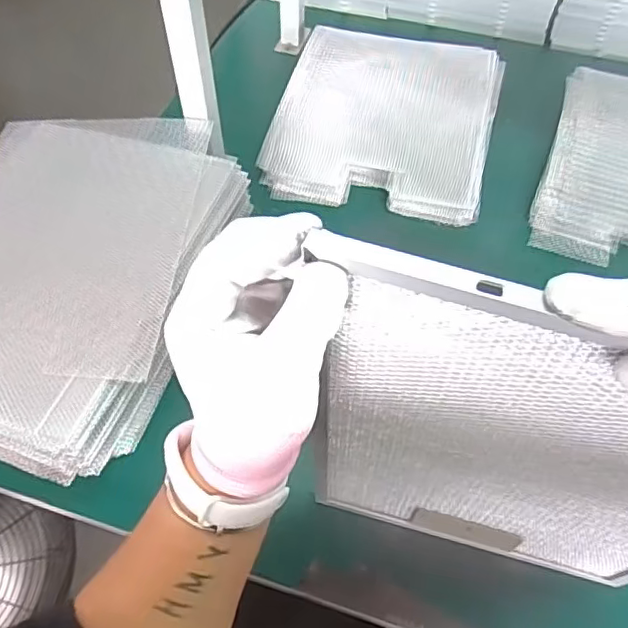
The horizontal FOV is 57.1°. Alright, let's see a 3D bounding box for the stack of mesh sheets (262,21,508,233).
[{"bbox_3d":[0.102,-0.276,0.786,0.280,0.043,0.340,11,56,8],"label":"stack of mesh sheets"}]

